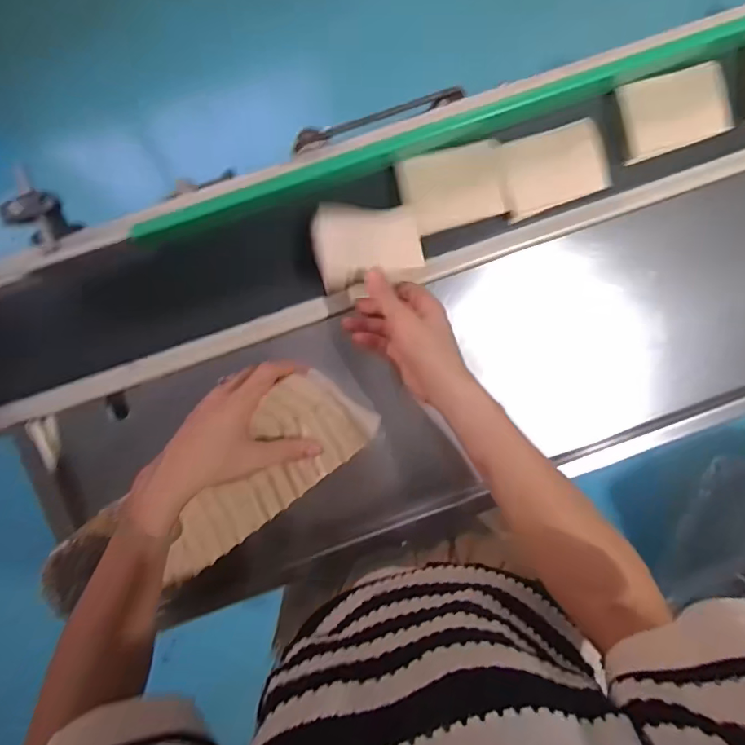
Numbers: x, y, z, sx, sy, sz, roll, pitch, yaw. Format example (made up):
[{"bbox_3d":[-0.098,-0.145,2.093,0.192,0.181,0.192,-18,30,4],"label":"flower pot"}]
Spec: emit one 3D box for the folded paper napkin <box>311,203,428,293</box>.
[{"bbox_3d":[-0.005,-0.130,0.496,0.105,0.032,0.080,-17,96,-5],"label":"folded paper napkin"}]

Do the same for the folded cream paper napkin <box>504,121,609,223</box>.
[{"bbox_3d":[0.184,-0.204,0.515,0.101,0.018,0.074,-16,96,-5],"label":"folded cream paper napkin"}]

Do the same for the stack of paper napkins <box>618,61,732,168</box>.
[{"bbox_3d":[0.309,-0.267,0.520,0.105,0.025,0.072,-20,96,-5],"label":"stack of paper napkins"}]

